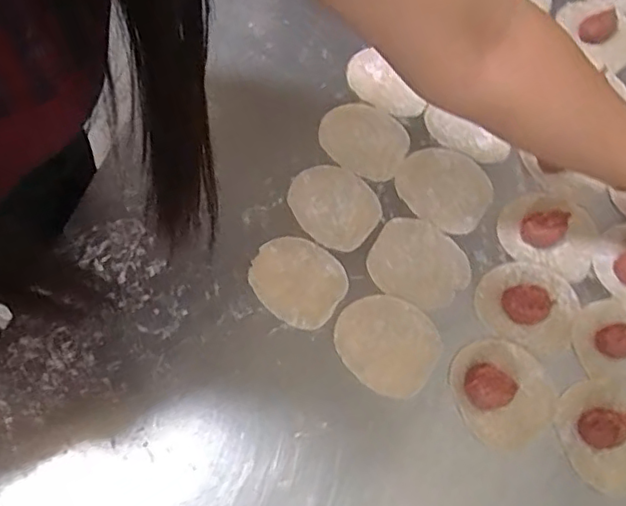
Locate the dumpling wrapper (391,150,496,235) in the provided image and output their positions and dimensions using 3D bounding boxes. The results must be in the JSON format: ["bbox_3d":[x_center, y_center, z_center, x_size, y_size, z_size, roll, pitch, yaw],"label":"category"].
[{"bbox_3d":[0.118,-0.058,0.541,0.084,0.004,0.073,30,70,6],"label":"dumpling wrapper"}]

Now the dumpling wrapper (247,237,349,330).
[{"bbox_3d":[-0.014,0.022,0.503,0.079,0.004,0.067,32,73,12],"label":"dumpling wrapper"}]

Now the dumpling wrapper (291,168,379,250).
[{"bbox_3d":[0.018,-0.041,0.528,0.079,0.004,0.068,40,74,9],"label":"dumpling wrapper"}]

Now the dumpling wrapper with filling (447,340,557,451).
[{"bbox_3d":[0.152,0.110,0.479,0.076,0.016,0.083,2,70,-4],"label":"dumpling wrapper with filling"}]

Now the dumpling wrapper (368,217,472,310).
[{"bbox_3d":[0.091,0.008,0.512,0.082,0.007,0.072,23,70,4],"label":"dumpling wrapper"}]

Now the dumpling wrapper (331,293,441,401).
[{"bbox_3d":[0.059,0.072,0.485,0.082,0.004,0.072,32,71,7],"label":"dumpling wrapper"}]

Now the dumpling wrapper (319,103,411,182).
[{"bbox_3d":[0.046,-0.103,0.553,0.081,0.004,0.068,29,70,8],"label":"dumpling wrapper"}]

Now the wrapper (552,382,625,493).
[{"bbox_3d":[0.233,0.140,0.466,0.076,0.026,0.082,2,70,-4],"label":"wrapper"}]

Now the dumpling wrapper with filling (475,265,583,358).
[{"bbox_3d":[0.180,0.041,0.499,0.081,0.026,0.071,28,70,5],"label":"dumpling wrapper with filling"}]

